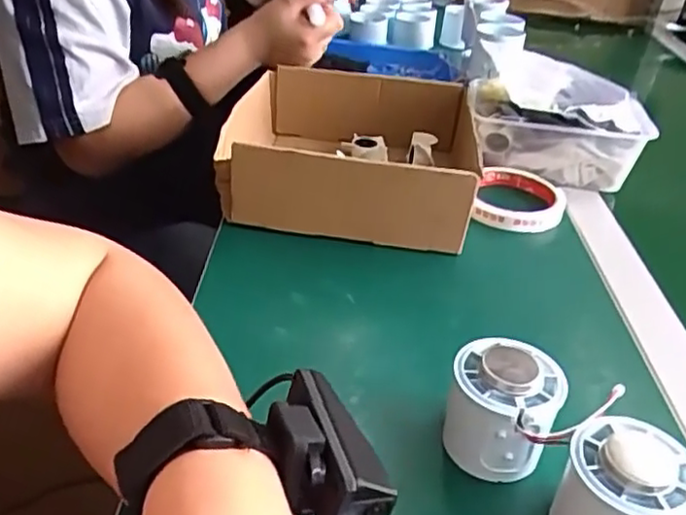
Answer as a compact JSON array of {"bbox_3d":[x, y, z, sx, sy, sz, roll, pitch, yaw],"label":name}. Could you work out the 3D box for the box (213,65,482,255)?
[{"bbox_3d":[0.006,-0.094,0.579,0.206,0.075,0.199,7,32,0],"label":"box"}]

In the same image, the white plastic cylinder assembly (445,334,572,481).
[{"bbox_3d":[0.081,0.077,0.342,0.052,0.062,0.048,5,32,-3],"label":"white plastic cylinder assembly"}]

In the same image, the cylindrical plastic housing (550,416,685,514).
[{"bbox_3d":[0.125,0.115,0.302,0.052,0.065,0.048,5,32,-3],"label":"cylindrical plastic housing"}]

